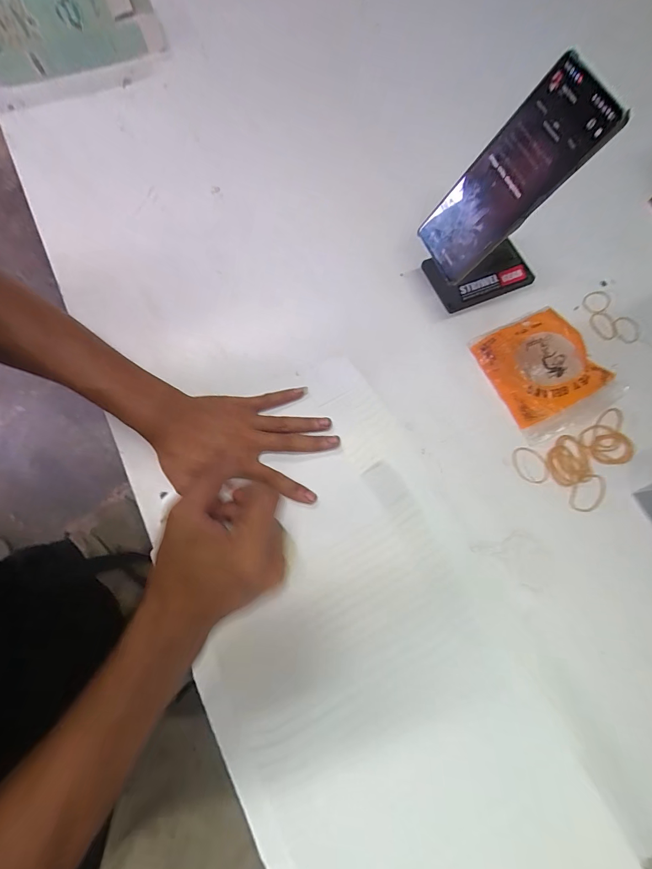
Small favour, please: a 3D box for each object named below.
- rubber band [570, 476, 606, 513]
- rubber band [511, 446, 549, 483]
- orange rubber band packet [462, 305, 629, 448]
[{"bbox_3d":[0.268,0.060,0.368,0.048,0.004,0.028,-40,78,-12],"label":"rubber band"},{"bbox_3d":[0.214,0.032,0.379,0.043,0.004,0.031,44,77,11],"label":"rubber band"},{"bbox_3d":[0.236,-0.070,0.390,0.104,0.037,0.133,-23,75,-8],"label":"orange rubber band packet"}]

